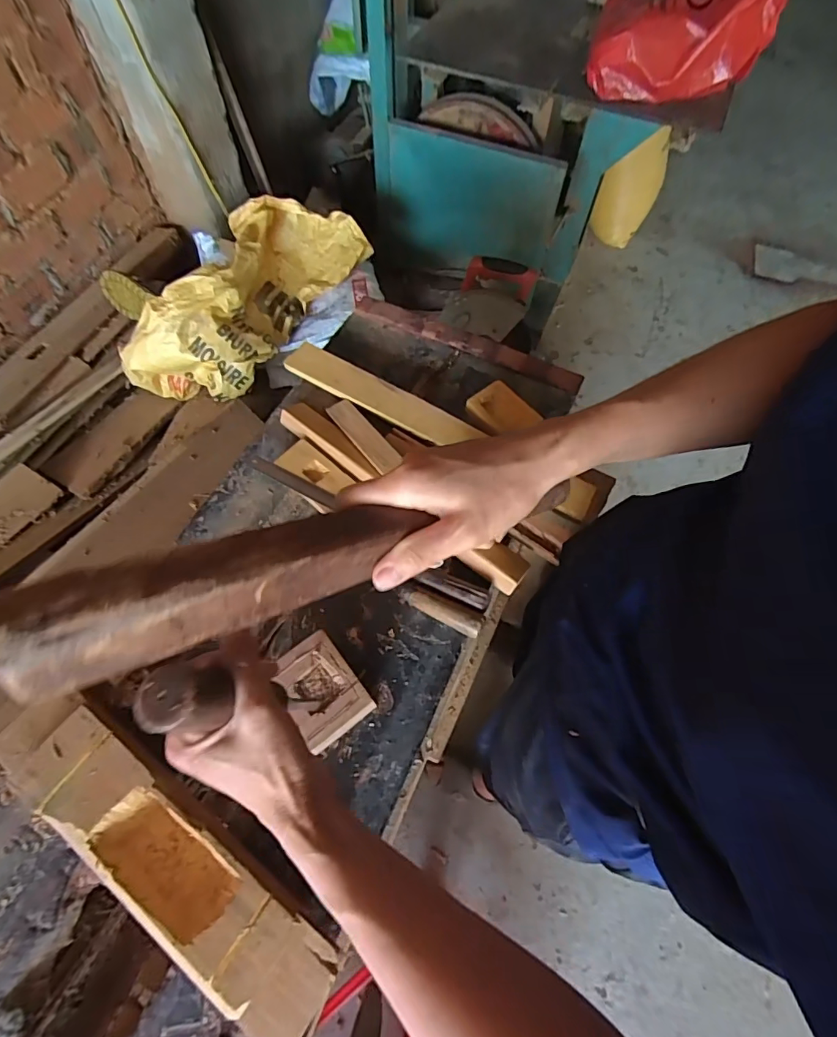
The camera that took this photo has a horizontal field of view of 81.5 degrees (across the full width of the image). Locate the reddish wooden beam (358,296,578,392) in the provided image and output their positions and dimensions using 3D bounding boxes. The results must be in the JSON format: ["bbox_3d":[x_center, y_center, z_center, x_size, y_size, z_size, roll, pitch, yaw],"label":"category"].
[{"bbox_3d":[0.075,-0.282,0.774,0.376,0.017,0.038,21,66,9],"label":"reddish wooden beam"}]

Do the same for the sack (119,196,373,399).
[{"bbox_3d":[-0.428,-0.573,1.236,0.334,0.213,0.640,26,66,11],"label":"sack"}]

